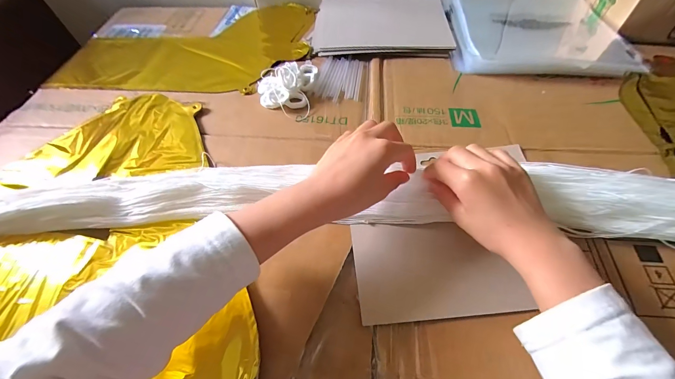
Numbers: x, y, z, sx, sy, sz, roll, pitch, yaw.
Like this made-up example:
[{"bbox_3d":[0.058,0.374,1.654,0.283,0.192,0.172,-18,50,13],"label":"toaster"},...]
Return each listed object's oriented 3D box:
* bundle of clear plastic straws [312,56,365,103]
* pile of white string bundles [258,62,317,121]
[{"bbox_3d":[0.003,-0.155,0.402,0.059,0.006,0.089,6,57,7],"label":"bundle of clear plastic straws"},{"bbox_3d":[-0.068,-0.140,0.374,0.070,0.034,0.098,4,57,5],"label":"pile of white string bundles"}]

